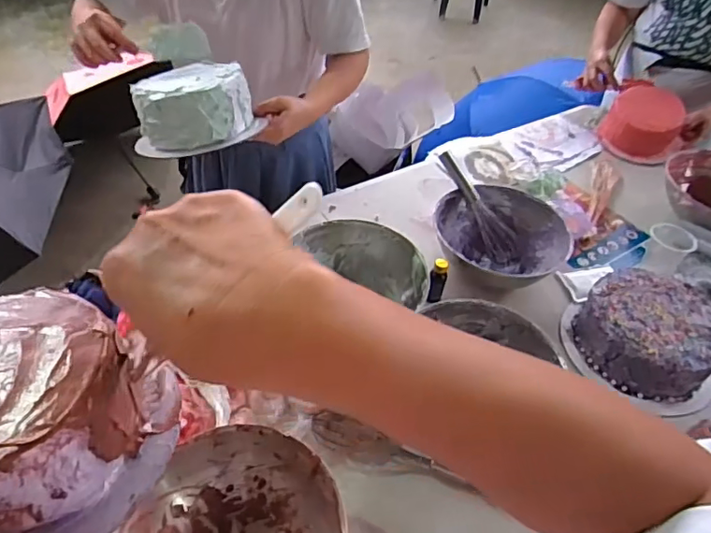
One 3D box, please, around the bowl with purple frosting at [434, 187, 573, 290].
[{"bbox_3d":[0.263,-0.033,1.011,0.247,0.108,0.199,16,47,11],"label":"bowl with purple frosting"}]

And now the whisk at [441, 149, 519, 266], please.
[{"bbox_3d":[0.240,-0.118,1.059,0.053,0.043,0.244,-33,91,-30],"label":"whisk"}]

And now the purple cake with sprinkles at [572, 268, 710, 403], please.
[{"bbox_3d":[0.469,0.104,0.871,0.198,0.085,0.208,24,49,18],"label":"purple cake with sprinkles"}]

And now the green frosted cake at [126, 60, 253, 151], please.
[{"bbox_3d":[-0.229,-0.231,0.772,0.155,0.075,0.117,-6,47,-10],"label":"green frosted cake"}]

